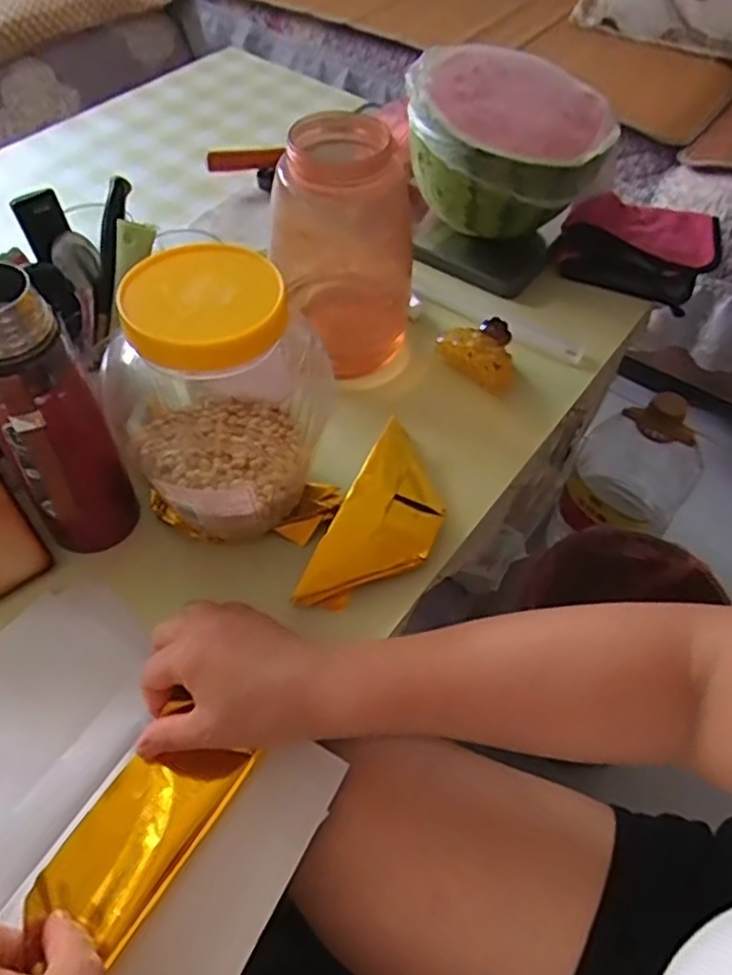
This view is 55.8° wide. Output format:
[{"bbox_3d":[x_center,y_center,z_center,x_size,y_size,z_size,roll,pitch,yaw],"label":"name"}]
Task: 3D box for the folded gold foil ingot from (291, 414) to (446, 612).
[{"bbox_3d":[0.018,0.022,0.530,0.073,0.023,0.176,19,54,11],"label":"folded gold foil ingot"}]

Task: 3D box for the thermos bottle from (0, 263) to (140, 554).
[{"bbox_3d":[-0.197,-0.033,0.444,0.067,0.210,0.061,-23,57,-19],"label":"thermos bottle"}]

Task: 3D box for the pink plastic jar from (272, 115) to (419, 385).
[{"bbox_3d":[-0.018,-0.189,0.580,0.111,0.196,0.088,2,53,-2],"label":"pink plastic jar"}]

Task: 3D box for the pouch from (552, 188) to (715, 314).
[{"bbox_3d":[0.301,-0.269,0.758,0.161,0.042,0.154,24,55,15],"label":"pouch"}]

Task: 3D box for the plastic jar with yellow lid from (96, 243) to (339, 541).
[{"bbox_3d":[-0.103,-0.055,0.479,0.131,0.194,0.130,2,53,-2],"label":"plastic jar with yellow lid"}]

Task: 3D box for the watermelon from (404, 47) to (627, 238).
[{"bbox_3d":[0.139,-0.329,0.717,0.204,0.160,0.164,14,53,7],"label":"watermelon"}]

